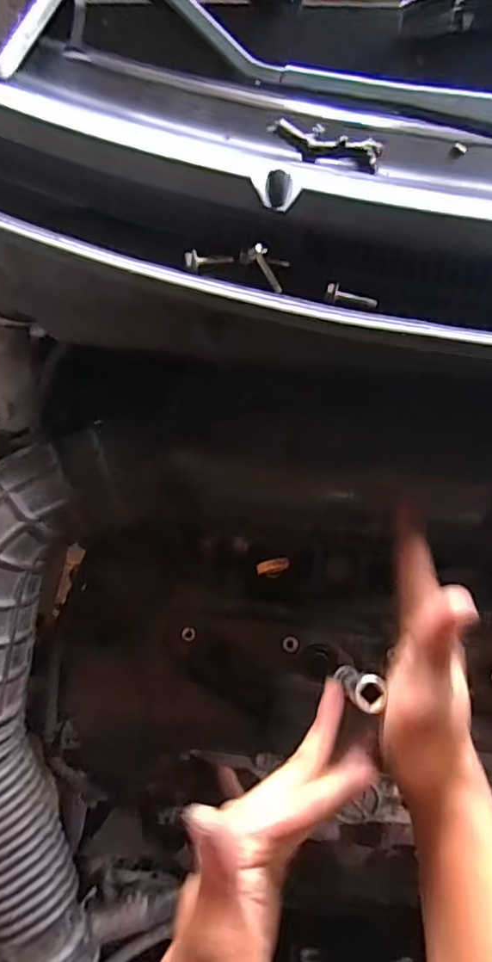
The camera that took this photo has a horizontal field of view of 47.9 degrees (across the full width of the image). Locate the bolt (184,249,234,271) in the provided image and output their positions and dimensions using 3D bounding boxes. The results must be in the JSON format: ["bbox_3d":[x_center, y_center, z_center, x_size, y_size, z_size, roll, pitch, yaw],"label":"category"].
[{"bbox_3d":[-0.021,-0.129,0.323,0.029,0.007,0.008,-5,68,-14],"label":"bolt"}]

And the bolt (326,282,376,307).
[{"bbox_3d":[0.059,-0.104,0.310,0.029,0.008,0.009,4,69,3],"label":"bolt"}]

